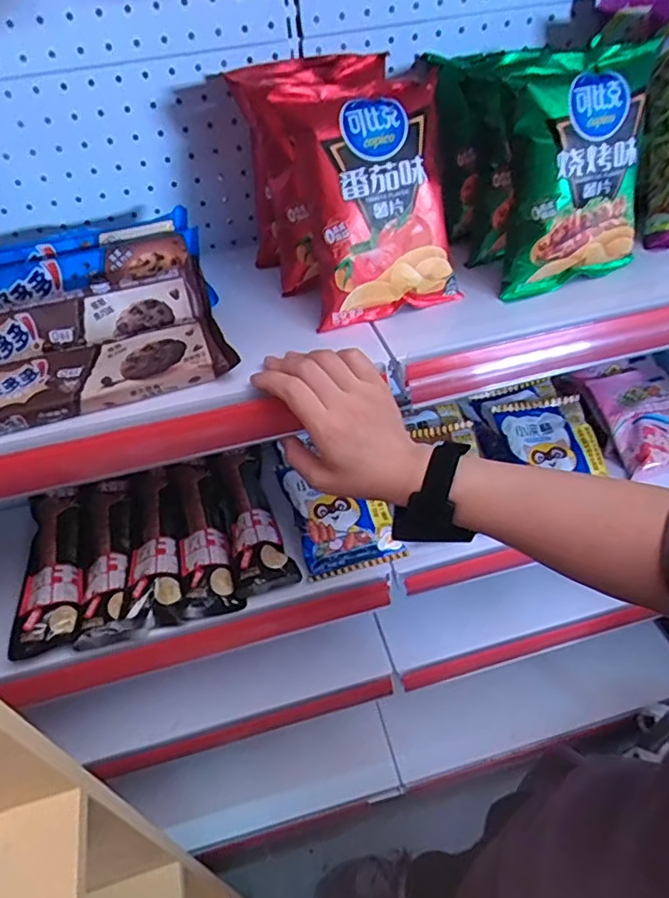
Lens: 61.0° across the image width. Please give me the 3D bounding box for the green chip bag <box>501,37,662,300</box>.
[{"bbox_3d":[0.211,-0.229,0.485,0.115,0.170,0.066,-3,46,3],"label":"green chip bag"}]

